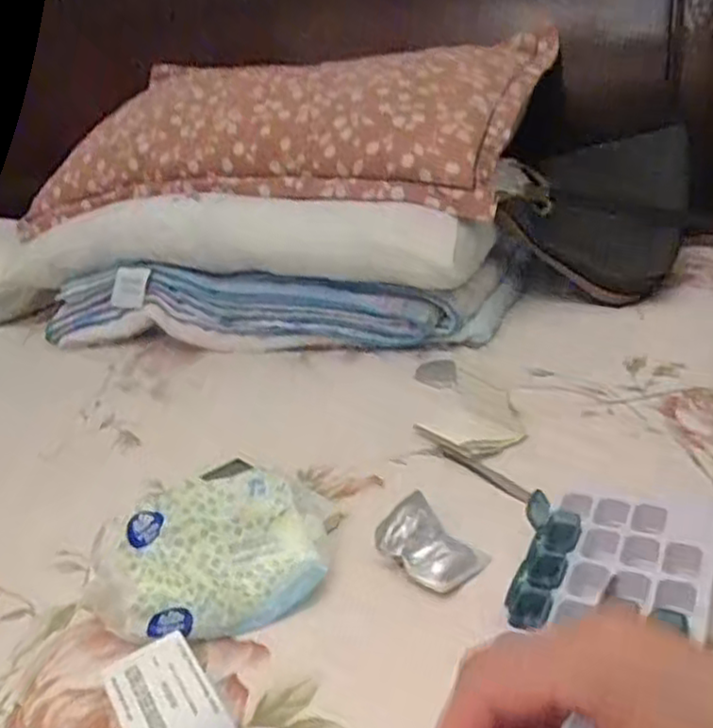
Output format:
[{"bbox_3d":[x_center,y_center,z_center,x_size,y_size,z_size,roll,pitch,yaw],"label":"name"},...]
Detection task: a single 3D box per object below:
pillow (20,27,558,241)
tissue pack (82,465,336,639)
[{"bbox_3d":[-0.109,-0.338,1.035,0.689,0.154,0.368,4,26,26],"label":"pillow"},{"bbox_3d":[-0.091,0.120,0.458,0.148,0.049,0.106,-11,23,-8],"label":"tissue pack"}]

